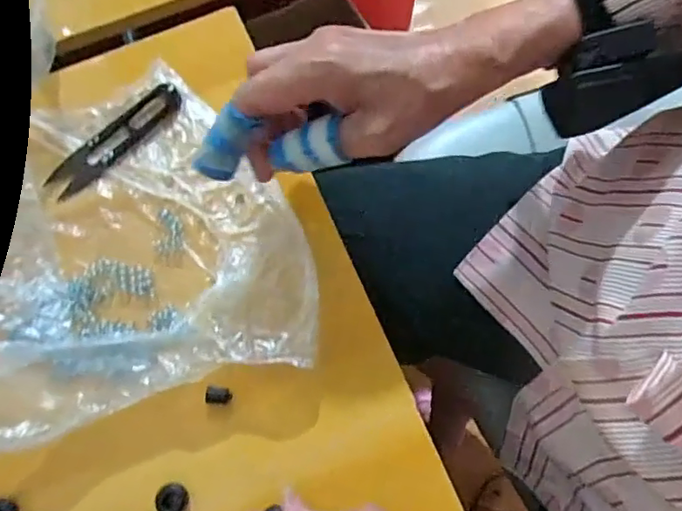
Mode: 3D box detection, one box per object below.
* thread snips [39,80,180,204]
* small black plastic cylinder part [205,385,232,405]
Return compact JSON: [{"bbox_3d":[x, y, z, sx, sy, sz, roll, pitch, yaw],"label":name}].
[{"bbox_3d":[-0.147,-0.076,0.376,0.100,0.004,0.023,-42,79,-8],"label":"thread snips"},{"bbox_3d":[-0.071,0.082,0.338,0.016,0.011,0.010,6,77,3],"label":"small black plastic cylinder part"}]

